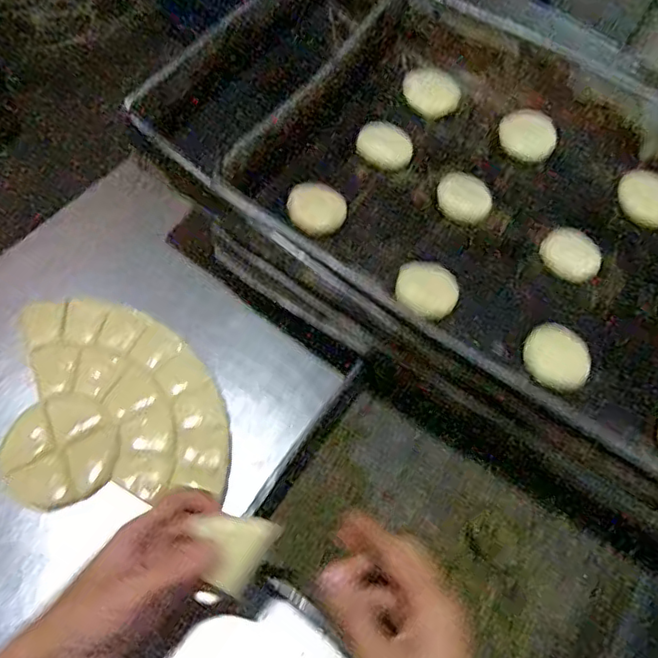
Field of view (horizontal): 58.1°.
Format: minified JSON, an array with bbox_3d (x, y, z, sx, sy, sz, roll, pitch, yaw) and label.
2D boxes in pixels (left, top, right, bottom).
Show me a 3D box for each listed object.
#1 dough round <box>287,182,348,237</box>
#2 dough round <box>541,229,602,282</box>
[{"bbox_3d":[-0.011,-0.114,0.575,0.054,0.029,0.049,11,64,-2],"label":"dough round"},{"bbox_3d":[0.236,-0.072,0.576,0.057,0.016,0.052,0,69,-1],"label":"dough round"}]

